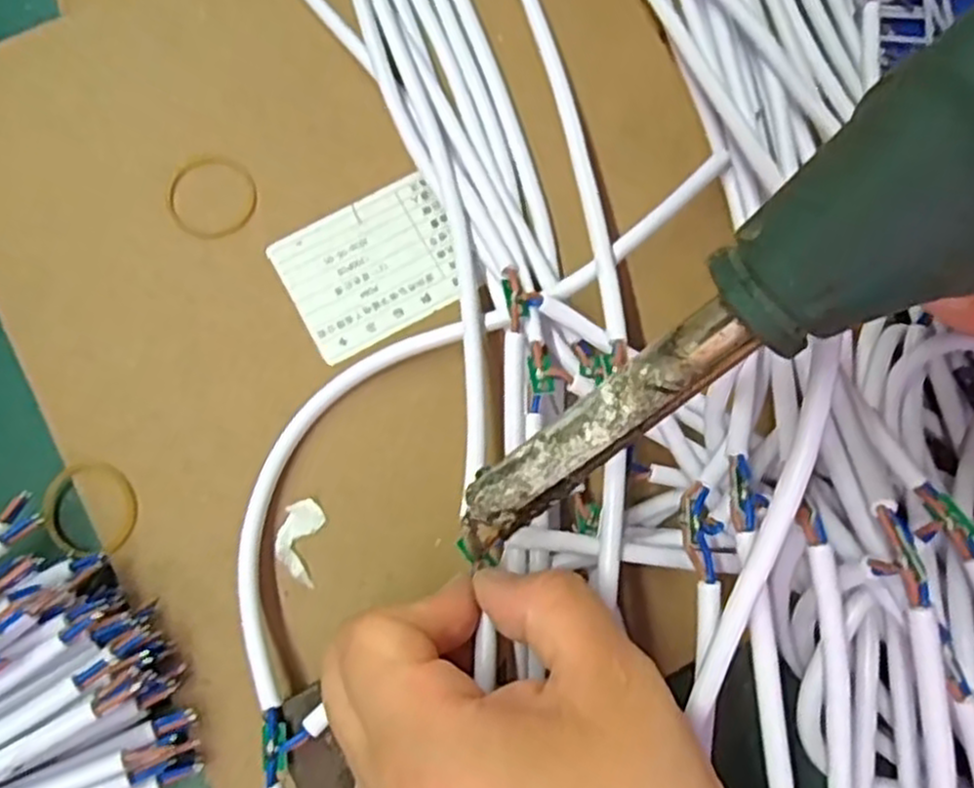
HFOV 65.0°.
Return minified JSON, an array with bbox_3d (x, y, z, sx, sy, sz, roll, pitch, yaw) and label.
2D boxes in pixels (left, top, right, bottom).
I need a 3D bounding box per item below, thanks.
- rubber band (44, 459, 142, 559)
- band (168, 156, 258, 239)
[{"bbox_3d":[-0.131,0.038,0.253,0.031,0.005,0.030,0,79,0],"label":"rubber band"},{"bbox_3d":[-0.099,-0.071,0.275,0.031,0.004,0.031,0,79,0],"label":"band"}]

